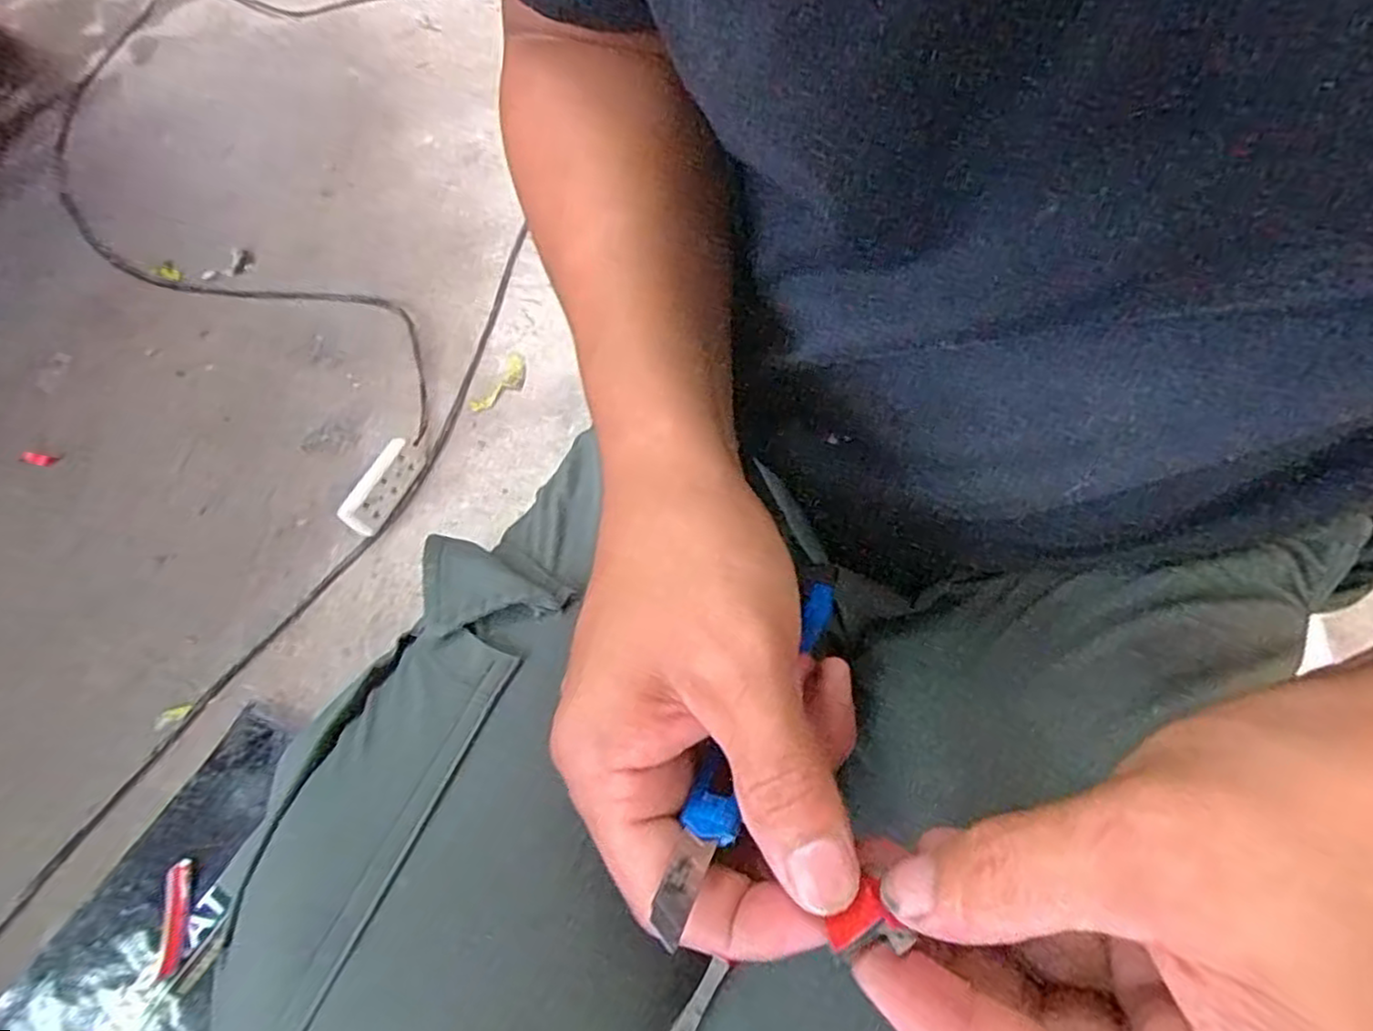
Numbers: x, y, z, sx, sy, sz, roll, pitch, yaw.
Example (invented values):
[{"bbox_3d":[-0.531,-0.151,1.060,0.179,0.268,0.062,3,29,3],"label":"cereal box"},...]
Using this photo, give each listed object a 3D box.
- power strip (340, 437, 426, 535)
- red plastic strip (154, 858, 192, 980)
[{"bbox_3d":[-0.334,-0.034,0.805,0.022,0.062,0.123,15,61,12],"label":"power strip"},{"bbox_3d":[-0.426,0.333,0.606,0.020,0.015,0.087,-8,59,-1],"label":"red plastic strip"}]

